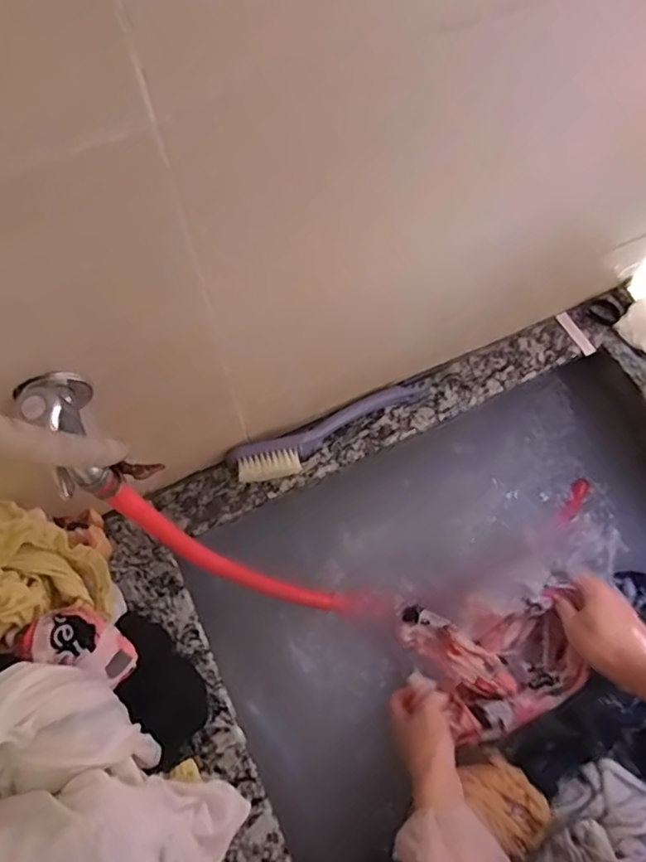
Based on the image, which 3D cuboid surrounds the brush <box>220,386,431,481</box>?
[{"bbox_3d":[0.014,0.001,0.617,0.226,0.032,0.046,-24,70,-11],"label":"brush"}]

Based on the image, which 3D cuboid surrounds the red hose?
[{"bbox_3d":[-0.060,0.131,0.551,0.079,0.380,0.030,-3,63,34],"label":"red hose"}]

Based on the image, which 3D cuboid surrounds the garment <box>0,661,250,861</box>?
[{"bbox_3d":[-0.177,0.266,0.397,0.200,0.110,0.142,38,72,13],"label":"garment"}]

